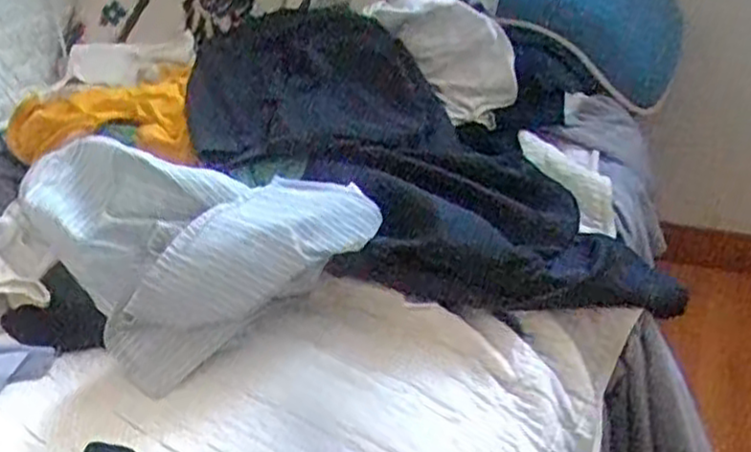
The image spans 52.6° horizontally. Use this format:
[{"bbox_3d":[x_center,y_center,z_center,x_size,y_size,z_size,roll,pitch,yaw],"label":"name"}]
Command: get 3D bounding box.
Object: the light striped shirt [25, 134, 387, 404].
[{"bbox_3d":[-0.161,0.002,0.689,0.223,0.113,0.255,-24,38,-29],"label":"light striped shirt"}]

